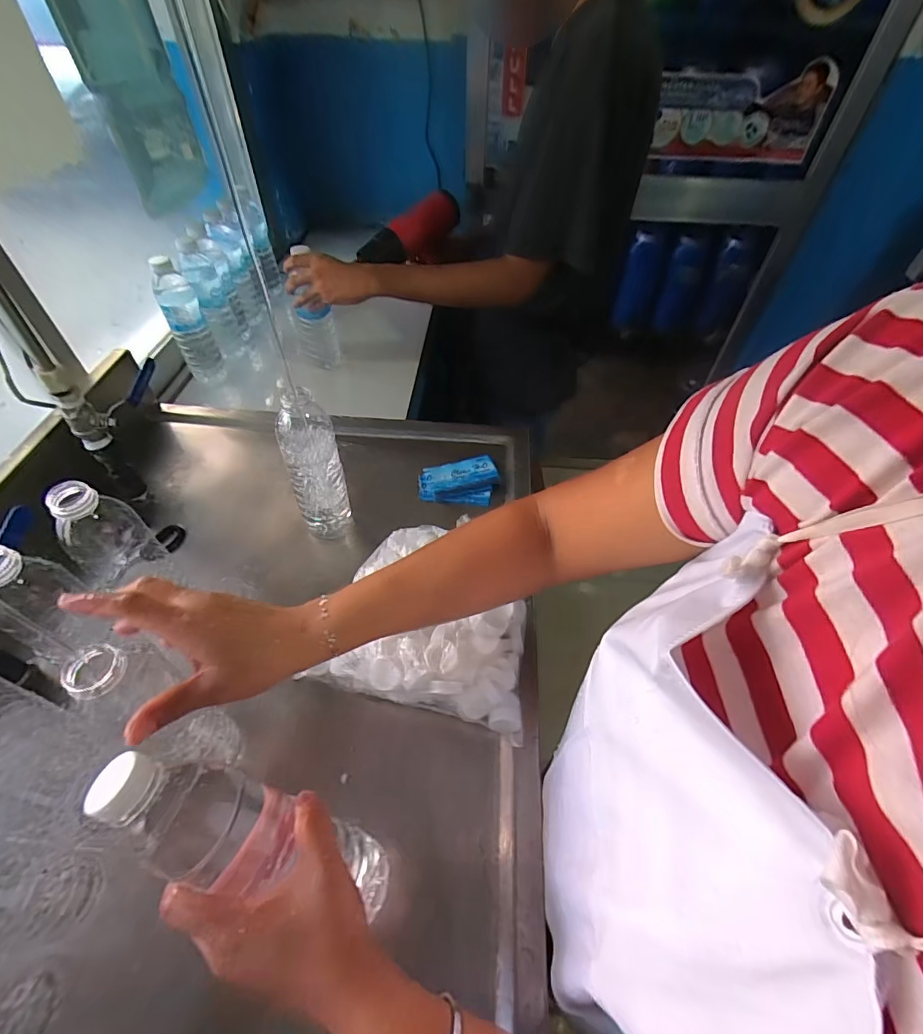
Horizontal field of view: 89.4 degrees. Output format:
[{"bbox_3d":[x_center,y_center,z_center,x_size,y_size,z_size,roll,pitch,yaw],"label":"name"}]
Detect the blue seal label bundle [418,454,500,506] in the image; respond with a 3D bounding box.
[{"bbox_3d":[-0.004,-0.053,0.667,0.112,0.019,0.073,0,51,-2],"label":"blue seal label bundle"}]

